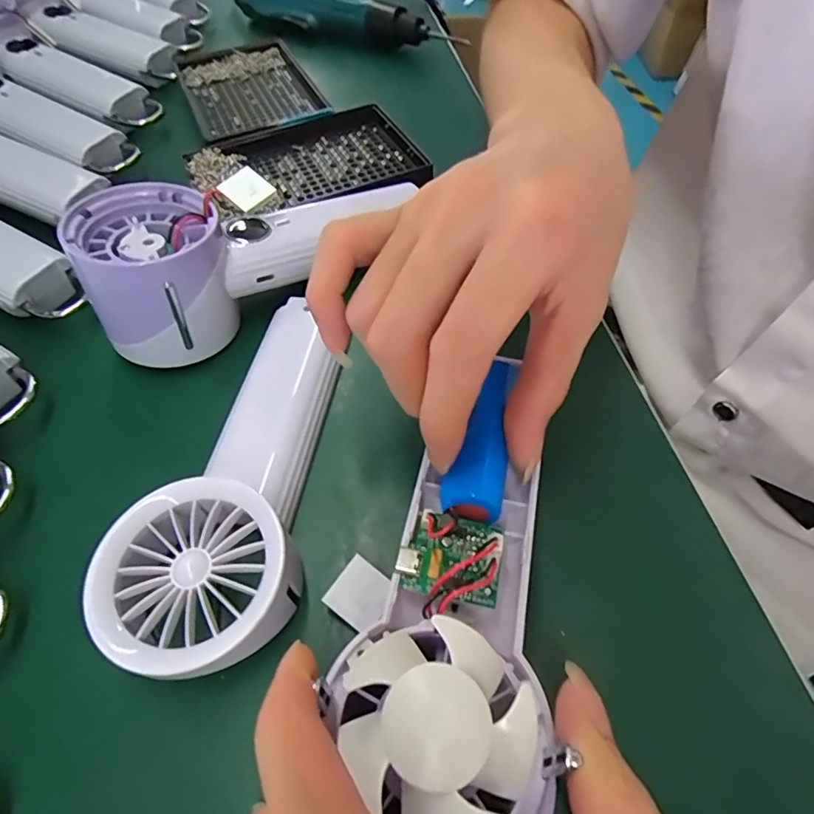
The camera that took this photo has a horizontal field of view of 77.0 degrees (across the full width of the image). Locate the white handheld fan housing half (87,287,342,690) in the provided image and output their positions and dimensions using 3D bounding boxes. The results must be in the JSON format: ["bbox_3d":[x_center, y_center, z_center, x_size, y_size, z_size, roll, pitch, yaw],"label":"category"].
[{"bbox_3d":[-0.065,0.017,0.203,0.064,0.025,0.162,1,55,3],"label":"white handheld fan housing half"}]

